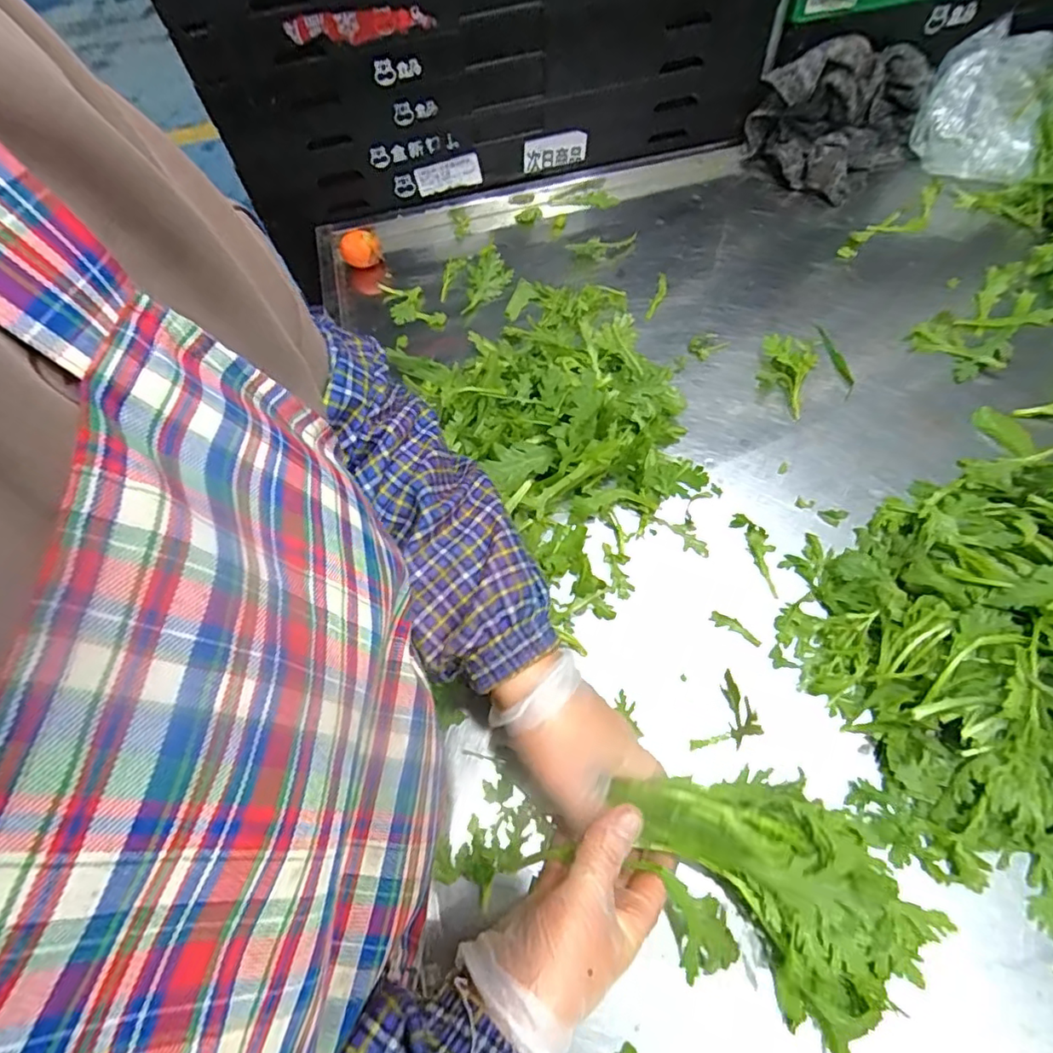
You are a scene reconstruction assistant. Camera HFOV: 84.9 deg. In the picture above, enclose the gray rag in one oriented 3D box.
[{"bbox_3d":[0.367,-0.485,0.670,0.147,0.108,0.186,40,71,22],"label":"gray rag"}]

